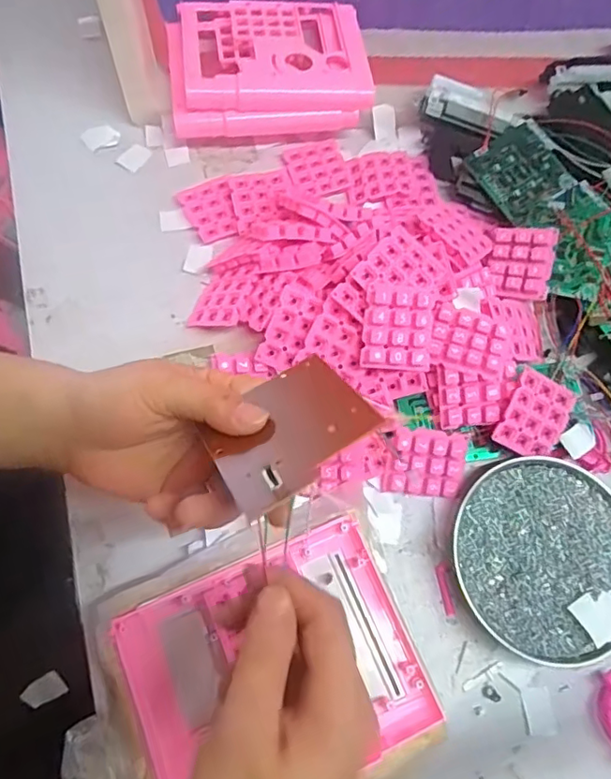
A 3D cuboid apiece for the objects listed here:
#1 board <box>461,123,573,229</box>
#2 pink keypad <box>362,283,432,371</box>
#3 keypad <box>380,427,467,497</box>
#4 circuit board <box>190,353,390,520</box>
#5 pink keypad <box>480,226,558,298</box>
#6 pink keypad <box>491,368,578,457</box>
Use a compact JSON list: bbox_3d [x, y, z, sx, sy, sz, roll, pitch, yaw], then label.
[{"bbox_3d":[0.187,-0.183,0.468,0.066,0.011,0.084,-28,74,-14],"label":"board"},{"bbox_3d":[0.067,-0.042,0.392,0.049,0.013,0.057,4,97,-8],"label":"pink keypad"},{"bbox_3d":[0.089,0.055,0.407,0.056,0.011,0.048,8,95,-3],"label":"keypad"},{"bbox_3d":[-0.009,0.018,0.255,0.070,0.004,0.069,-32,41,-11],"label":"circuit board"},{"bbox_3d":[0.173,-0.103,0.449,0.050,0.009,0.059,10,81,22],"label":"pink keypad"},{"bbox_3d":[0.168,0.020,0.405,0.049,0.004,0.057,25,89,-13],"label":"pink keypad"}]

